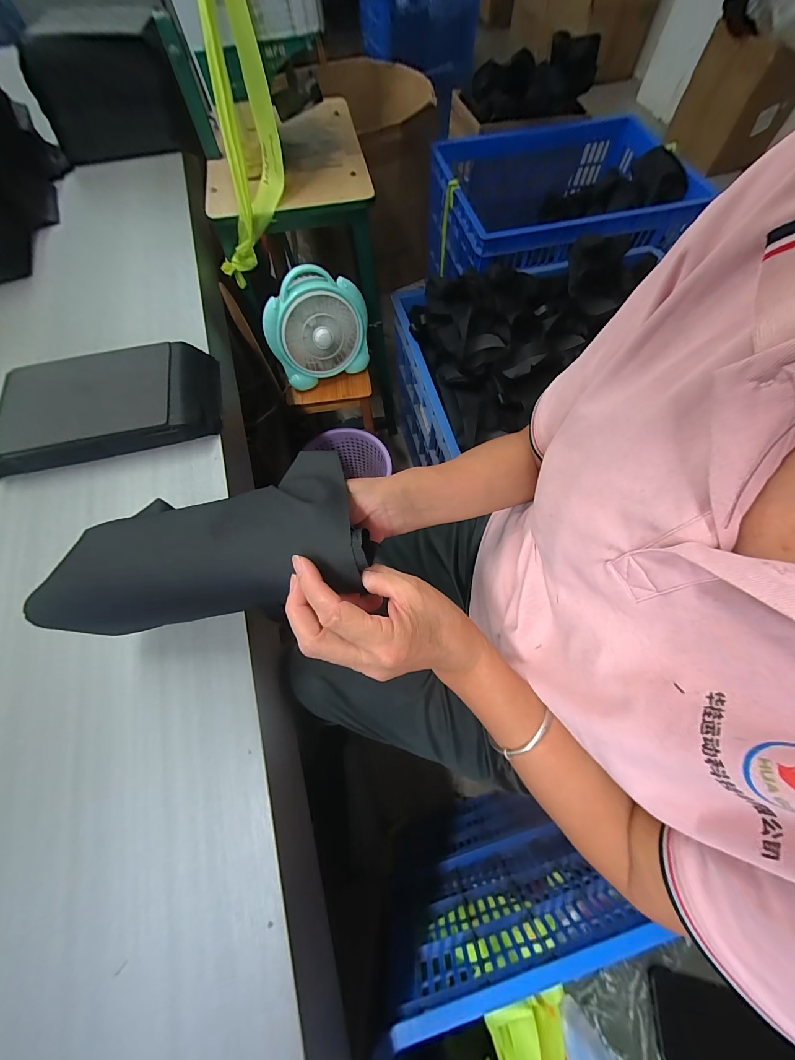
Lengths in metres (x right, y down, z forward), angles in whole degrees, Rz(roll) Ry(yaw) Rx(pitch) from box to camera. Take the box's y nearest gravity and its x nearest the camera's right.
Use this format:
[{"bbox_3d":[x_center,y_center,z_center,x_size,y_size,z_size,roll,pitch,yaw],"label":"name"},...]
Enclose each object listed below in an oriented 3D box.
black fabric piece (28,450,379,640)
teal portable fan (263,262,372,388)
[{"bbox_3d":[-0.163,0.004,0.301,0.301,0.059,0.137,-13,66,12],"label":"black fabric piece"},{"bbox_3d":[-0.187,-0.477,0.833,0.230,0.223,0.091,-18,68,-7],"label":"teal portable fan"}]

